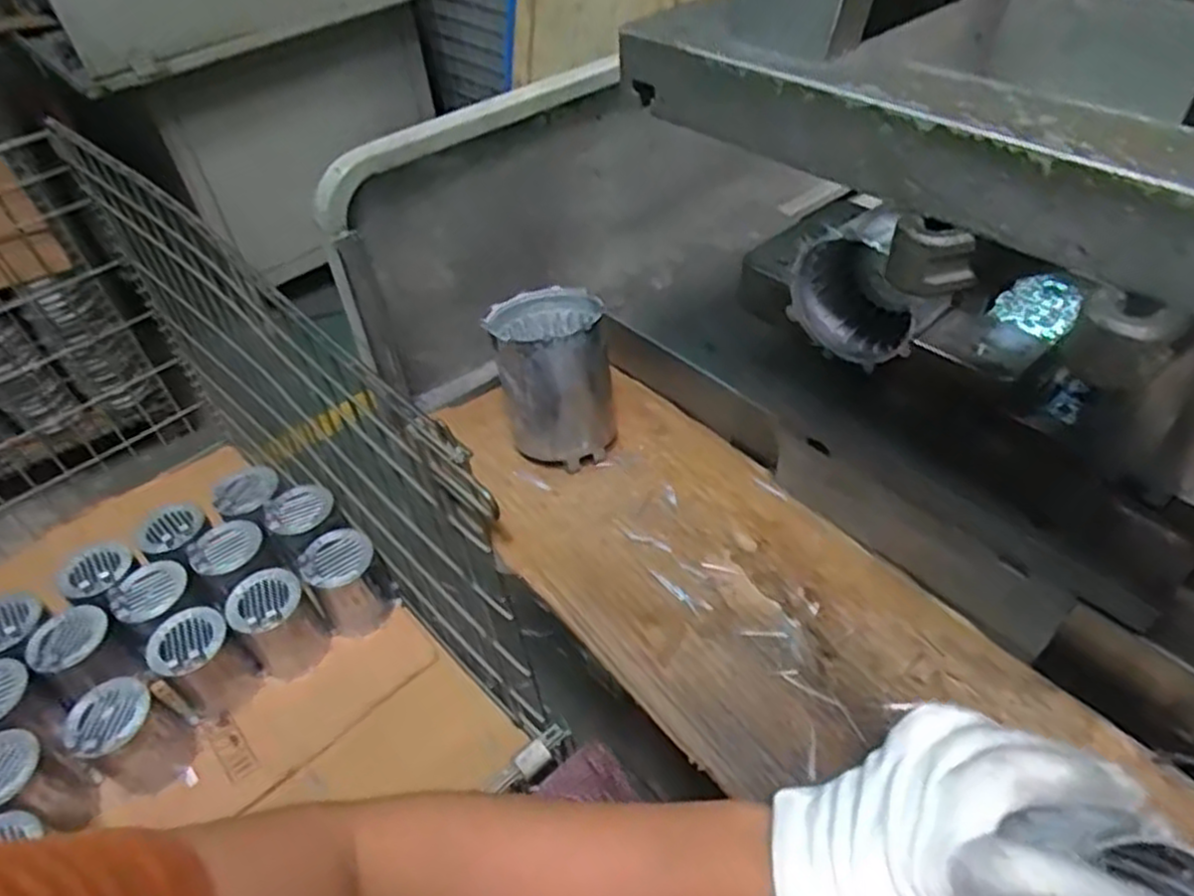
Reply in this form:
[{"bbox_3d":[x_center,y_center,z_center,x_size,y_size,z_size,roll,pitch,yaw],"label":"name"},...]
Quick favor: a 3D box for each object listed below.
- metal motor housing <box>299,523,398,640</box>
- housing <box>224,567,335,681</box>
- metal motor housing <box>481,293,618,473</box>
[{"bbox_3d":[-0.320,0.175,0.992,0.090,0.121,0.090,-3,45,3],"label":"metal motor housing"},{"bbox_3d":[-0.394,0.220,0.950,0.088,0.125,0.095,-3,45,3],"label":"housing"},{"bbox_3d":[-0.036,-0.057,0.628,0.093,0.117,0.108,-4,45,3],"label":"metal motor housing"}]

